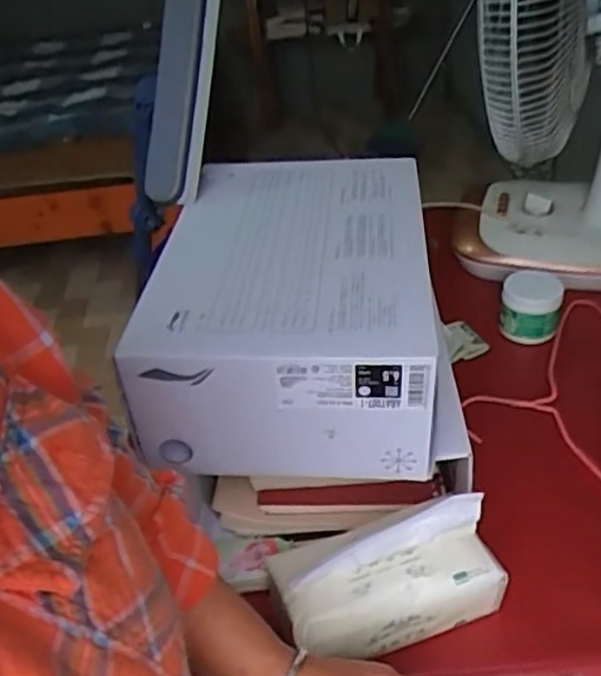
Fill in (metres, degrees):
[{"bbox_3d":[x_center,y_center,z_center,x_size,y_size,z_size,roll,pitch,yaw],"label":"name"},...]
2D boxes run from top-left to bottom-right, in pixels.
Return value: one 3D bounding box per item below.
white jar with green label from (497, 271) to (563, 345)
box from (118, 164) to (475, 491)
[{"bbox_3d":[0.294,-0.046,0.865,0.072,0.069,0.082,9,40,18],"label":"white jar with green label"},{"bbox_3d":[0.006,-0.043,0.628,0.245,0.122,0.334,0,38,7],"label":"box"}]

